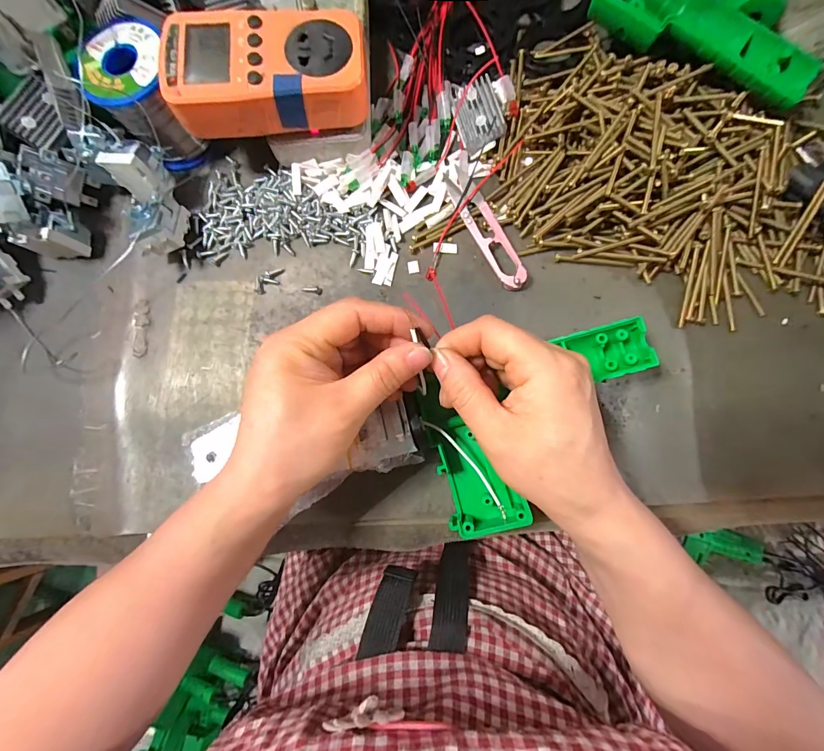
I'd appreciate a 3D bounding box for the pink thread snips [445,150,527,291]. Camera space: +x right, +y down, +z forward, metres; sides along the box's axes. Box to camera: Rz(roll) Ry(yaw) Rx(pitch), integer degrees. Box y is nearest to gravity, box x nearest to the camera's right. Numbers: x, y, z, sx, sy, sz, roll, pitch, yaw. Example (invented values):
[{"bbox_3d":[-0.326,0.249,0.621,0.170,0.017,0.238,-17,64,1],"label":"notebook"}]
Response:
[{"bbox_3d":[0.052,-0.114,0.273,0.024,0.009,0.115,-22,82,0],"label":"pink thread snips"}]

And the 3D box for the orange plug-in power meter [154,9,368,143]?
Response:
[{"bbox_3d":[-0.093,-0.199,0.243,0.123,0.033,0.062,-3,83,2],"label":"orange plug-in power meter"}]

